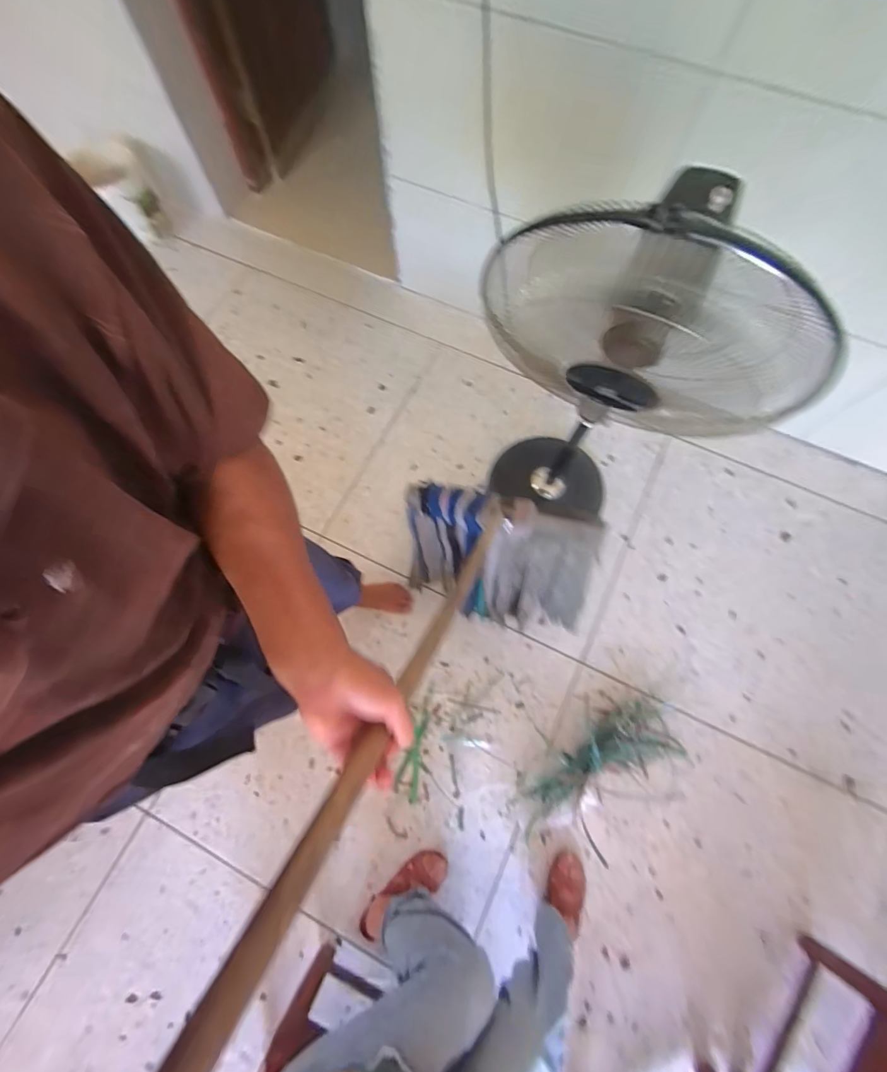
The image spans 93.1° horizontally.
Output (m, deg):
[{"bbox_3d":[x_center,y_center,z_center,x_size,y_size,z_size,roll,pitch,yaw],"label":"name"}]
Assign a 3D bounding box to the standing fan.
[{"bbox_3d":[0.289,-0.264,0.906,0.387,1.042,0.440,8,72,3],"label":"standing fan"}]

